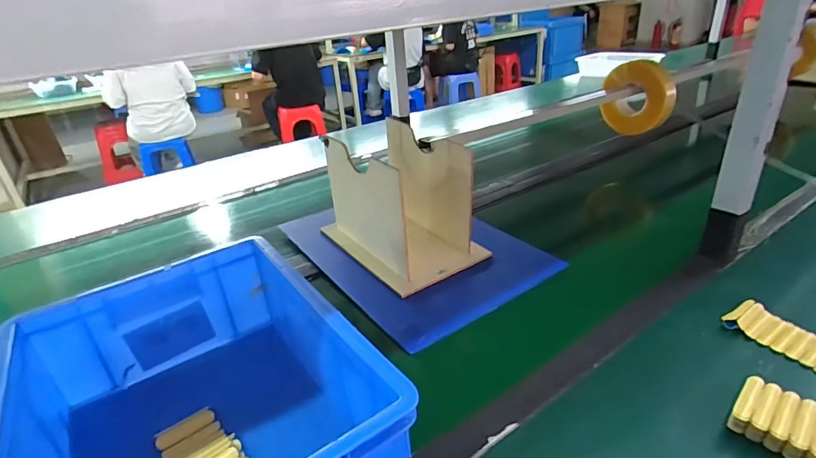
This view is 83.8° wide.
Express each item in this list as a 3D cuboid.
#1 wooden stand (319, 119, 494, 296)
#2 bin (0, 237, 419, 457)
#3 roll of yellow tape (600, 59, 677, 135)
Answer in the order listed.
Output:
[{"bbox_3d":[-0.022,-0.053,0.828,0.183,0.195,0.281,-21,32,-29],"label":"wooden stand"},{"bbox_3d":[-0.214,0.185,0.466,0.293,0.158,0.400,-22,32,-29],"label":"bin"},{"bbox_3d":[0.585,-0.337,1.172,0.062,0.175,0.202,15,16,-37],"label":"roll of yellow tape"}]

